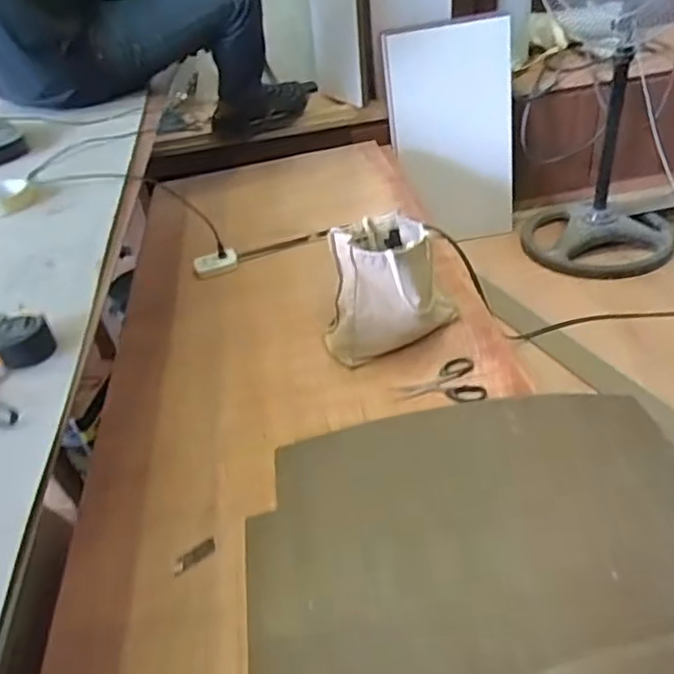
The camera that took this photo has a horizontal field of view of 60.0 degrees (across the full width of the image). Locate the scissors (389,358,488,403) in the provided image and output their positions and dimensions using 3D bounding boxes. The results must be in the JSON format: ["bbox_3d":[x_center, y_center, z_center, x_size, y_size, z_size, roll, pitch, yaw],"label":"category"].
[{"bbox_3d":[0.139,0.065,0.821,0.122,0.007,0.091,-7,39,0],"label":"scissors"}]

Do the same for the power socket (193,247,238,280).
[{"bbox_3d":[-0.241,-0.147,1.155,0.090,0.025,0.056,-19,41,-14],"label":"power socket"}]

